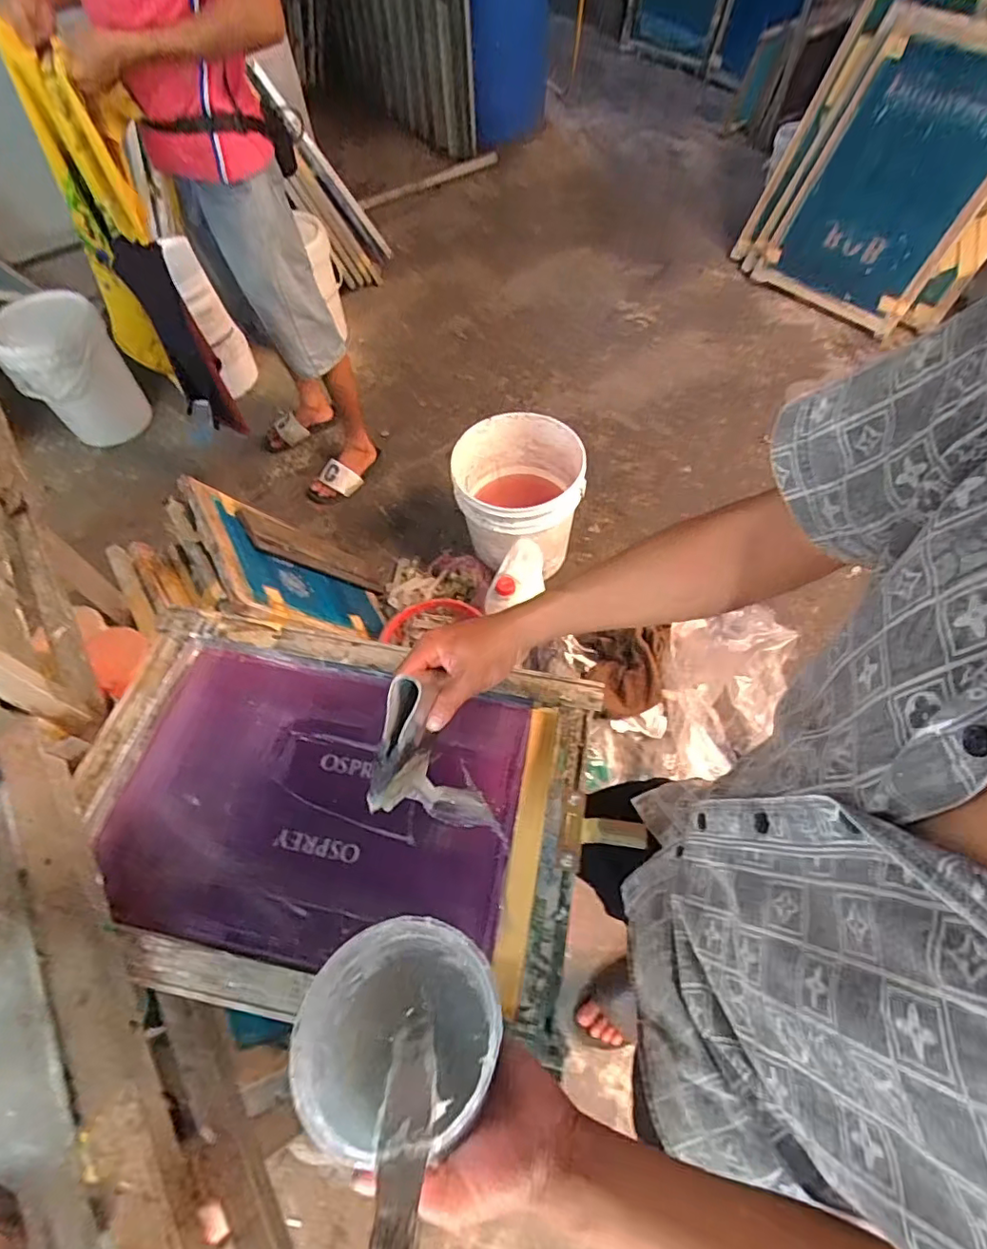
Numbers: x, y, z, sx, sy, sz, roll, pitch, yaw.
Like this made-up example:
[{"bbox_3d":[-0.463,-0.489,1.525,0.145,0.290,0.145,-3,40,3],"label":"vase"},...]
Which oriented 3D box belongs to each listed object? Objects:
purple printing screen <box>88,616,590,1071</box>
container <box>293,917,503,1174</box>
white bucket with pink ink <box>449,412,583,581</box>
[{"bbox_3d":[-0.174,0.197,0.640,0.539,0.059,0.396,9,60,8],"label":"purple printing screen"},{"bbox_3d":[-0.057,0.283,0.390,0.130,0.096,0.129,-8,37,-2],"label":"container"},{"bbox_3d":[0.063,-0.323,1.532,0.304,0.335,0.296,-3,60,5],"label":"white bucket with pink ink"}]

